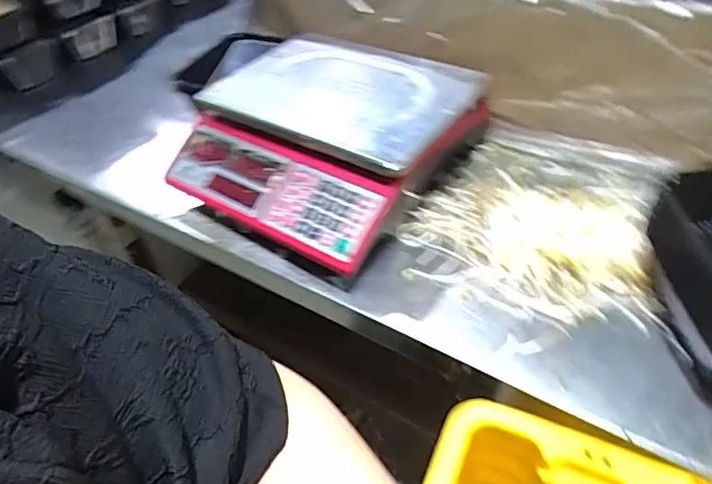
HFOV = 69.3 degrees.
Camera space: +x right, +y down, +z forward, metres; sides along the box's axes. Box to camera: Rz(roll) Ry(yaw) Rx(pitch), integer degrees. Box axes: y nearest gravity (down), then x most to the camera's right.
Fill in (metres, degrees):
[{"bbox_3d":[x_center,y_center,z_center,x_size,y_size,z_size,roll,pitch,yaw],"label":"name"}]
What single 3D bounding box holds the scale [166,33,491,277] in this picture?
[{"bbox_3d":[-0.057,-0.139,0.676,0.349,0.107,0.349,24,52,27],"label":"scale"}]

